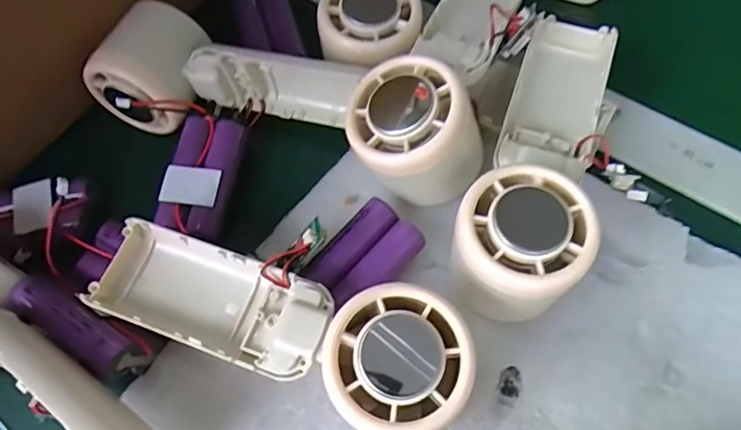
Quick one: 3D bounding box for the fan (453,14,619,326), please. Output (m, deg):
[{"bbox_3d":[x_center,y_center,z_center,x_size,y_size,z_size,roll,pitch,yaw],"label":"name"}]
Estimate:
[{"bbox_3d":[0.080,-0.031,0.256,0.066,0.054,0.169,20,66,14],"label":"fan"}]

